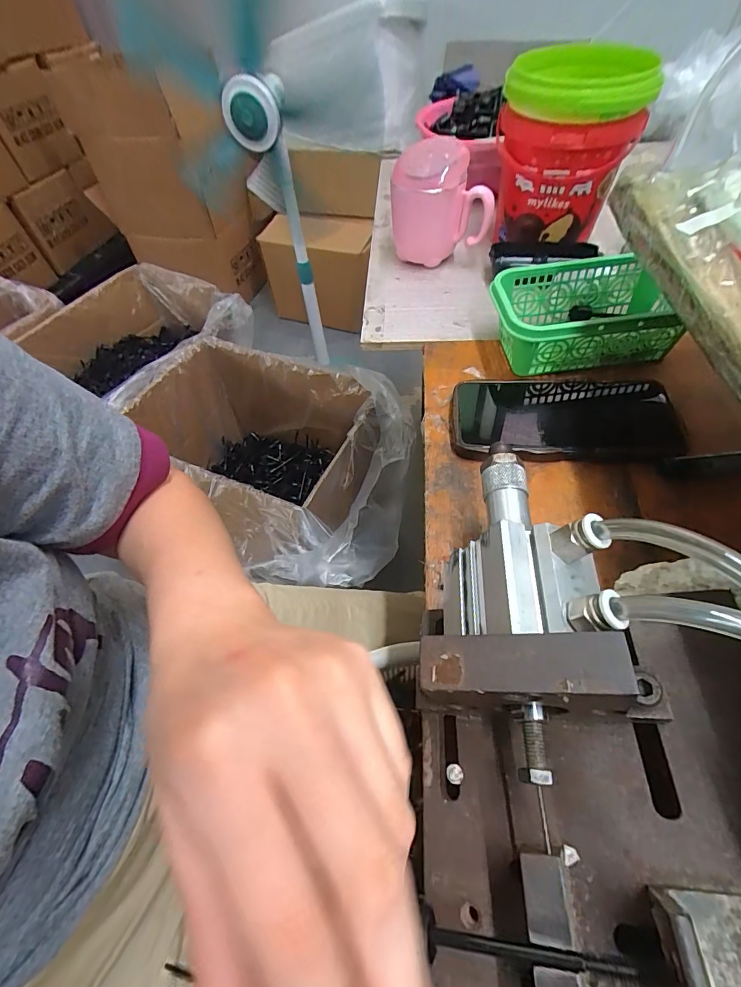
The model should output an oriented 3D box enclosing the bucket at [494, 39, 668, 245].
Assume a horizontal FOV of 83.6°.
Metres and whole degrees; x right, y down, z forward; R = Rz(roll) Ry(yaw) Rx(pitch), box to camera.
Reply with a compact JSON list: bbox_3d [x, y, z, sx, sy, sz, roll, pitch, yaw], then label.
[{"bbox_3d":[0.194,-0.348,0.422,0.126,0.129,0.122,5,57,8],"label":"bucket"}]

